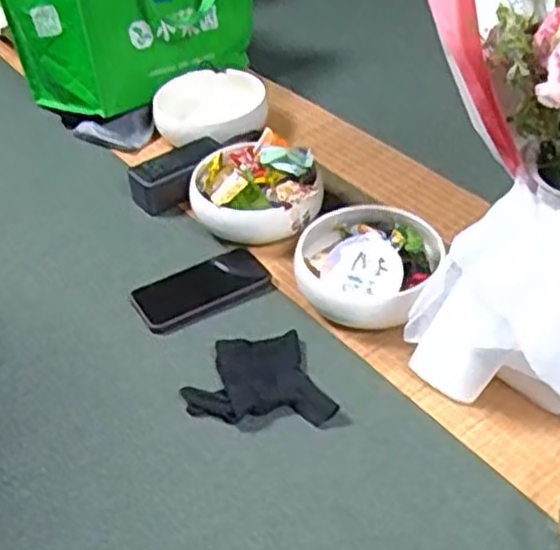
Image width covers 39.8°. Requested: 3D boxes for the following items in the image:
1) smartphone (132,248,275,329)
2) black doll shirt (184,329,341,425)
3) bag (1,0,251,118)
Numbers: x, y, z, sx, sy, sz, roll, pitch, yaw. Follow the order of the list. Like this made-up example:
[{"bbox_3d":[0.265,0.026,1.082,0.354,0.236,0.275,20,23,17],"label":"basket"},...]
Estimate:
[{"bbox_3d":[-0.087,0.013,0.857,0.149,0.008,0.073,-22,44,-21],"label":"smartphone"},{"bbox_3d":[-0.025,0.103,0.746,0.131,0.013,0.107,-10,41,-8],"label":"black doll shirt"},{"bbox_3d":[-0.221,-0.400,1.160,0.226,0.198,0.325,30,50,32],"label":"bag"}]

